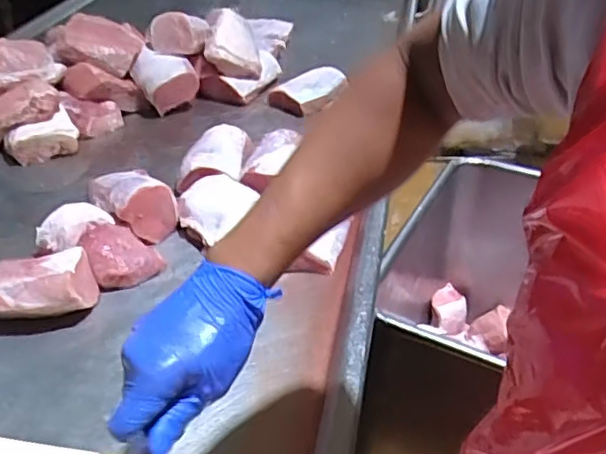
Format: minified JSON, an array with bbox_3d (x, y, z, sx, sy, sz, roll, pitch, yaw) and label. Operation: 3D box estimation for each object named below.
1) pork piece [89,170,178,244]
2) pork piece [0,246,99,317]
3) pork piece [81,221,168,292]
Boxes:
[{"bbox_3d":[-0.274,-0.045,0.989,0.107,0.075,0.144,-25,42,-28],"label":"pork piece"},{"bbox_3d":[-0.364,0.089,0.837,0.155,0.085,0.090,-6,36,-5],"label":"pork piece"},{"bbox_3d":[-0.268,0.036,0.904,0.099,0.053,0.099,-23,40,-26],"label":"pork piece"}]

